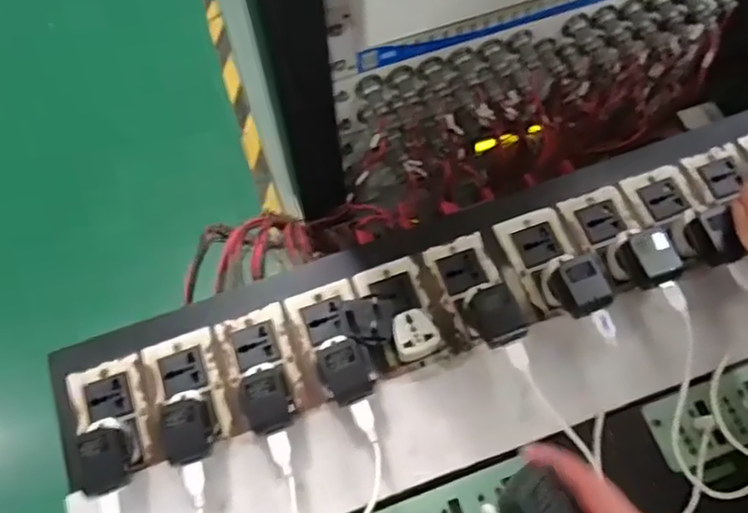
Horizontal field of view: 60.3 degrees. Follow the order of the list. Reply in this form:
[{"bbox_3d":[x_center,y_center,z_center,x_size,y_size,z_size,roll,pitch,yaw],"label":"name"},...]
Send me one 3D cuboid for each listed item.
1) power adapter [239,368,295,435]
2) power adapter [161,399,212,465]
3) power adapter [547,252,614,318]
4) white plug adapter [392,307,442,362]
[{"bbox_3d":[-0.091,0.120,0.534,0.036,0.028,0.047,-17,65,-7],"label":"power adapter"},{"bbox_3d":[-0.152,0.144,0.532,0.034,0.036,0.048,-12,64,-5],"label":"power adapter"},{"bbox_3d":[0.183,0.026,0.570,0.044,0.031,0.050,-22,65,-9],"label":"power adapter"},{"bbox_3d":[0.039,0.072,0.583,0.043,0.027,0.042,-15,64,-6],"label":"white plug adapter"}]

